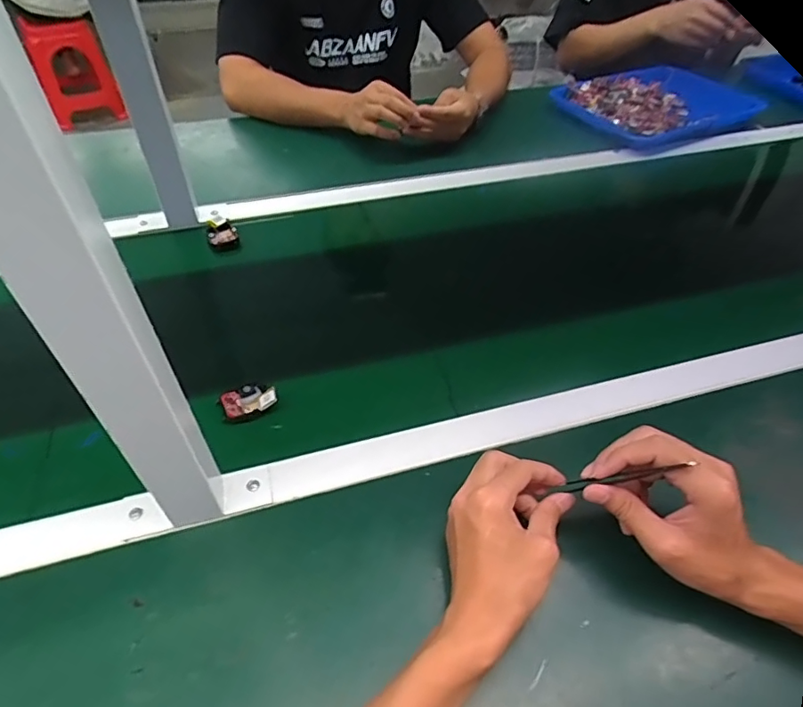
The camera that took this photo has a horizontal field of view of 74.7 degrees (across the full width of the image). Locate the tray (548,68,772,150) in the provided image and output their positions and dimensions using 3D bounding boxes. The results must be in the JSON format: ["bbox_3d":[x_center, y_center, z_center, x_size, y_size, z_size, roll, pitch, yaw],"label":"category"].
[{"bbox_3d":[0.511,-0.494,1.026,0.421,0.038,0.263,-21,51,-21],"label":"tray"}]

